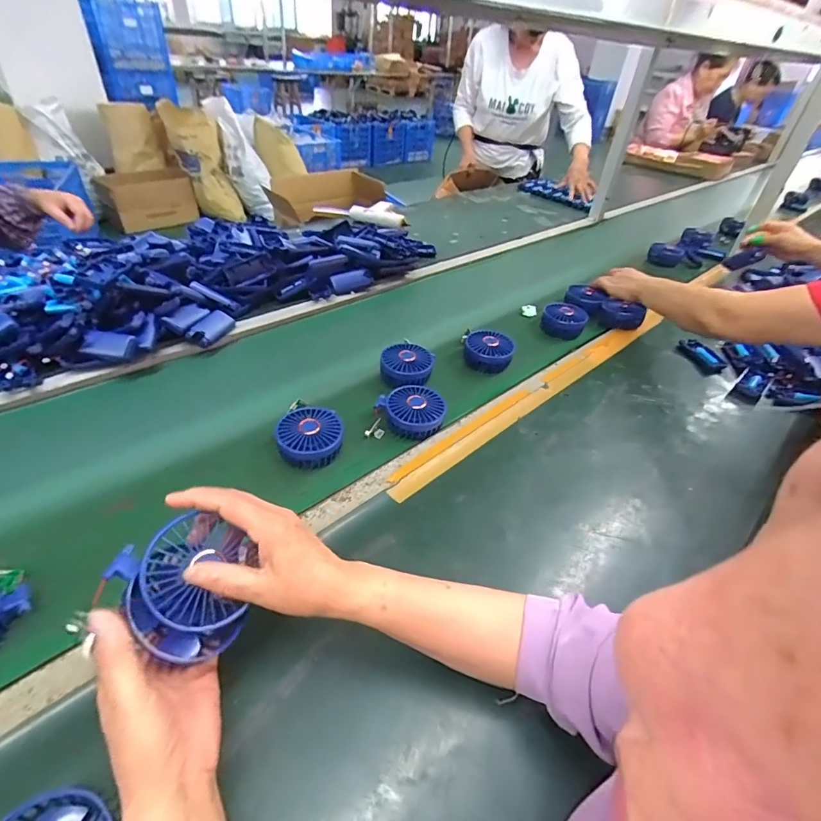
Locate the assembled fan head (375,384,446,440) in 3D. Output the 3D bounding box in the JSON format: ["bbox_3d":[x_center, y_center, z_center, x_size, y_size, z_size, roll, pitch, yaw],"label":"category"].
[{"bbox_3d":[0.004,0.001,0.667,0.081,0.036,0.092,-17,45,-25],"label":"assembled fan head"}]

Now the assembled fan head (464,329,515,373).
[{"bbox_3d":[0.139,-0.106,0.805,0.082,0.047,0.074,7,40,1],"label":"assembled fan head"}]

